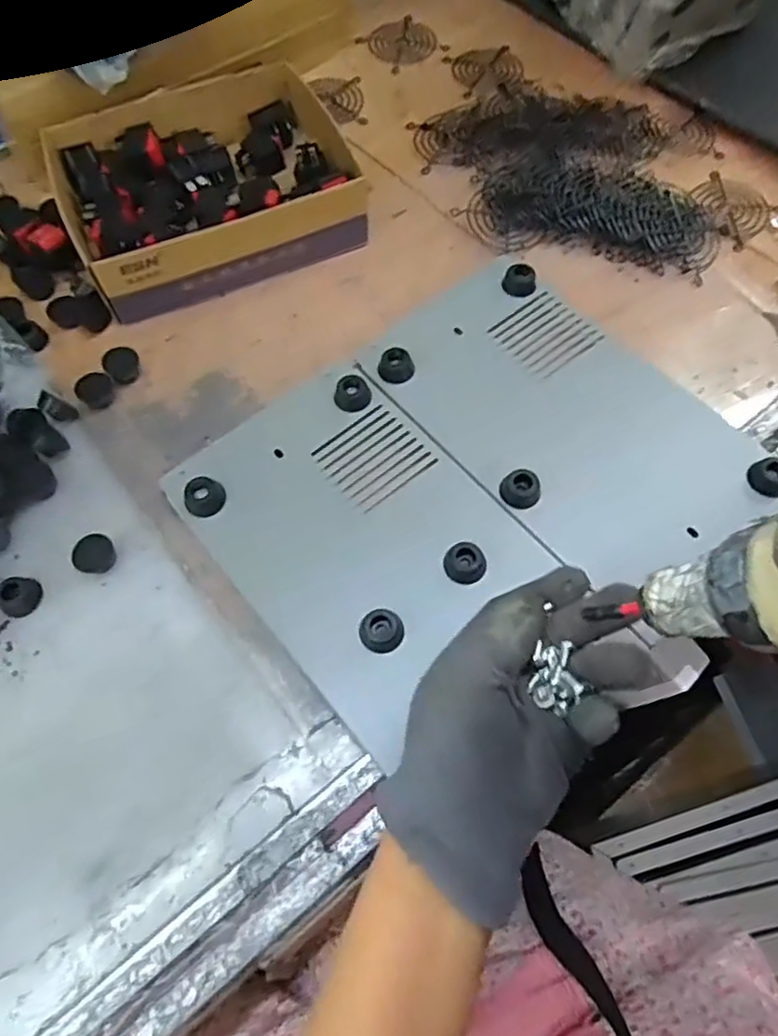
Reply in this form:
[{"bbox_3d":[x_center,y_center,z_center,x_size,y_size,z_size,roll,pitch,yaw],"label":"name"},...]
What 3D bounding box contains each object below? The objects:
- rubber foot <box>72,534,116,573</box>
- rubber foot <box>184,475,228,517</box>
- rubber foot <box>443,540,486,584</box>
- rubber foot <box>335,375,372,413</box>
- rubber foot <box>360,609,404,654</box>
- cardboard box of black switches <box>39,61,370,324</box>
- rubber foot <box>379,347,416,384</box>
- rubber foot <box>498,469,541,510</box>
[{"bbox_3d":[-0.183,0.023,0.403,0.022,0.012,0.024,0,65,1],"label":"rubber foot"},{"bbox_3d":[-0.114,-0.013,0.403,0.024,0.015,0.022,0,65,1],"label":"rubber foot"},{"bbox_3d":[0.044,0.026,0.380,0.024,0.012,0.022,0,65,1],"label":"rubber foot"},{"bbox_3d":[-0.024,-0.083,0.433,0.023,0.012,0.021,0,65,1],"label":"rubber foot"},{"bbox_3d":[-0.004,0.064,0.365,0.024,0.017,0.023,0,65,1],"label":"rubber foot"},{"bbox_3d":[-0.144,-0.262,0.513,0.218,0.054,0.175,-23,67,-9],"label":"cardboard box of black switches"},{"bbox_3d":[0.005,-0.105,0.443,0.023,0.010,0.022,0,65,1],"label":"rubber foot"},{"bbox_3d":[0.082,-0.018,0.402,0.024,0.015,0.021,21,67,10],"label":"rubber foot"}]

